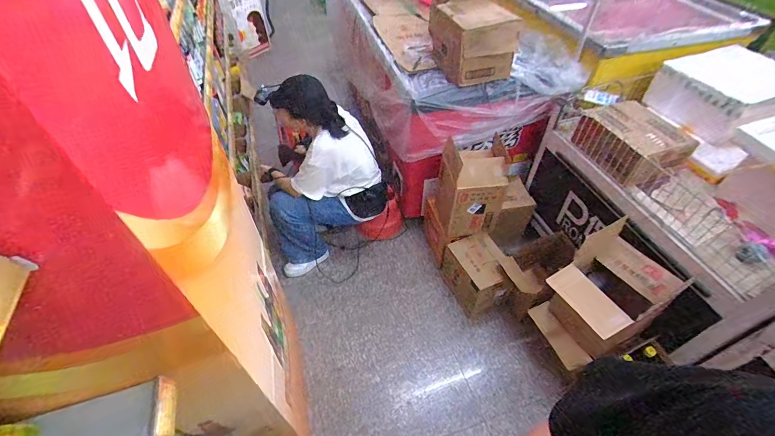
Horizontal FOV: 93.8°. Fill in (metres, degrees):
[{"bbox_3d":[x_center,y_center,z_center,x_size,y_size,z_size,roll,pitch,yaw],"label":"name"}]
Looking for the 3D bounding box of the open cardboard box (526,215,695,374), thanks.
[{"bbox_3d":[0.810,0.321,1.400,0.367,0.384,0.316,-25,53,-21],"label":"open cardboard box"}]

